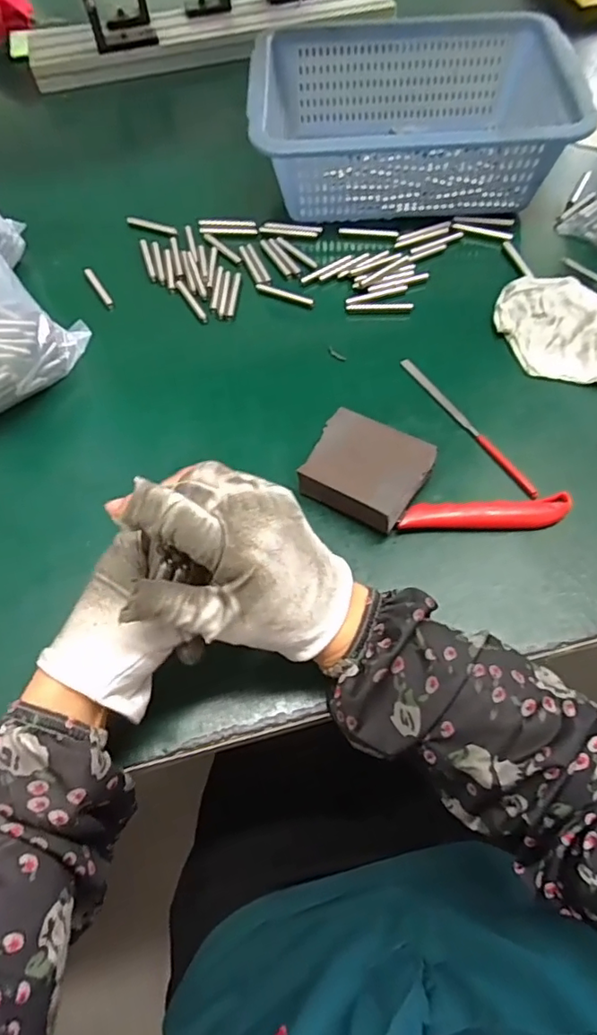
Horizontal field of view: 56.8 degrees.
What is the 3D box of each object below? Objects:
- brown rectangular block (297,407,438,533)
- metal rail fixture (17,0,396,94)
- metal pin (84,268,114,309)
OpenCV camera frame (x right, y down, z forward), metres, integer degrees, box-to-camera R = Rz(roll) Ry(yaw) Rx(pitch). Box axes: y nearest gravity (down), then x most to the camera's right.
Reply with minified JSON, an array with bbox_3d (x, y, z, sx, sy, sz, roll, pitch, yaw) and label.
[{"bbox_3d":[0.046,-0.033,0.395,0.081,0.037,0.073,29,67,18],"label":"brown rectangular block"},{"bbox_3d":[-0.115,-0.661,0.714,0.488,0.105,0.097,-15,61,-5],"label":"metal rail fixture"},{"bbox_3d":[-0.192,-0.221,0.530,0.008,0.004,0.062,-30,66,-12],"label":"metal pin"}]

